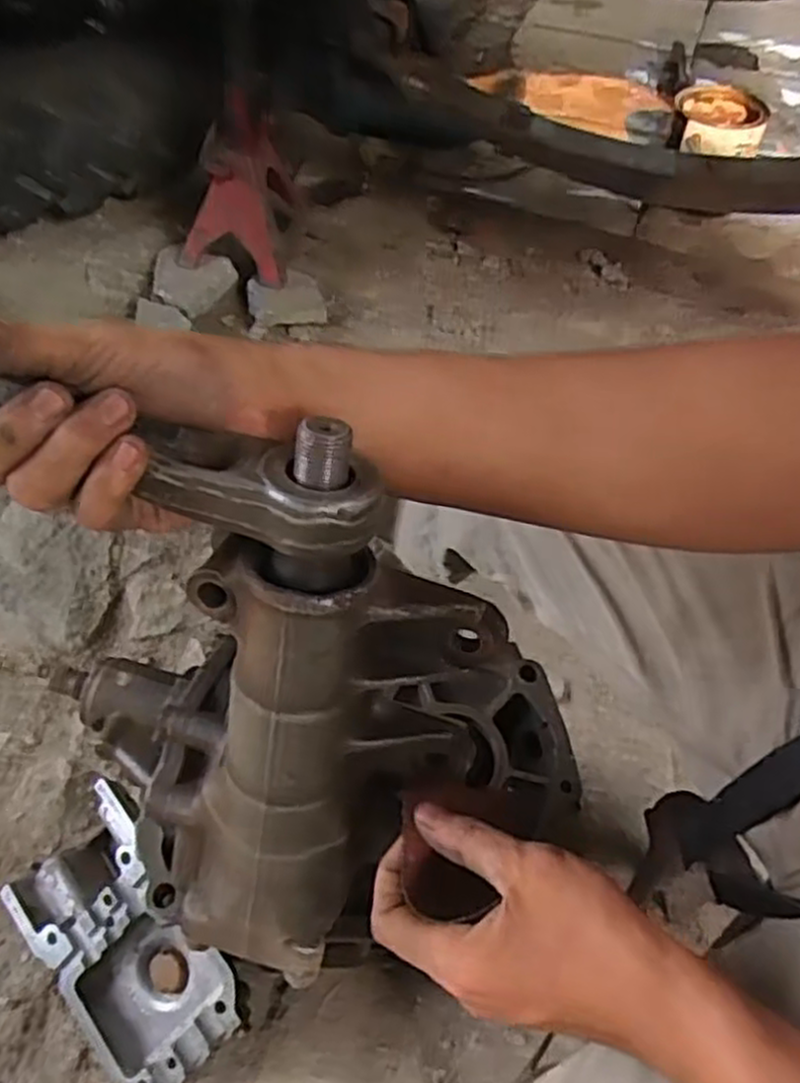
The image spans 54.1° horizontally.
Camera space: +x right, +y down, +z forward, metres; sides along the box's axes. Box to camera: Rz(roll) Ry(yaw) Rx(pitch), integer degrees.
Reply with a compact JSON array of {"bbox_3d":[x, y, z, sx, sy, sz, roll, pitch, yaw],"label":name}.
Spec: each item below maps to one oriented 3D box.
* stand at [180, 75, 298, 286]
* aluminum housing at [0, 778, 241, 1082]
[{"bbox_3d":[-0.225,-0.511,1.111,0.140,0.229,0.166,9,53,4],"label":"stand"},{"bbox_3d":[-0.224,0.314,0.621,0.118,0.097,0.228,-34,63,-24],"label":"aluminum housing"}]

